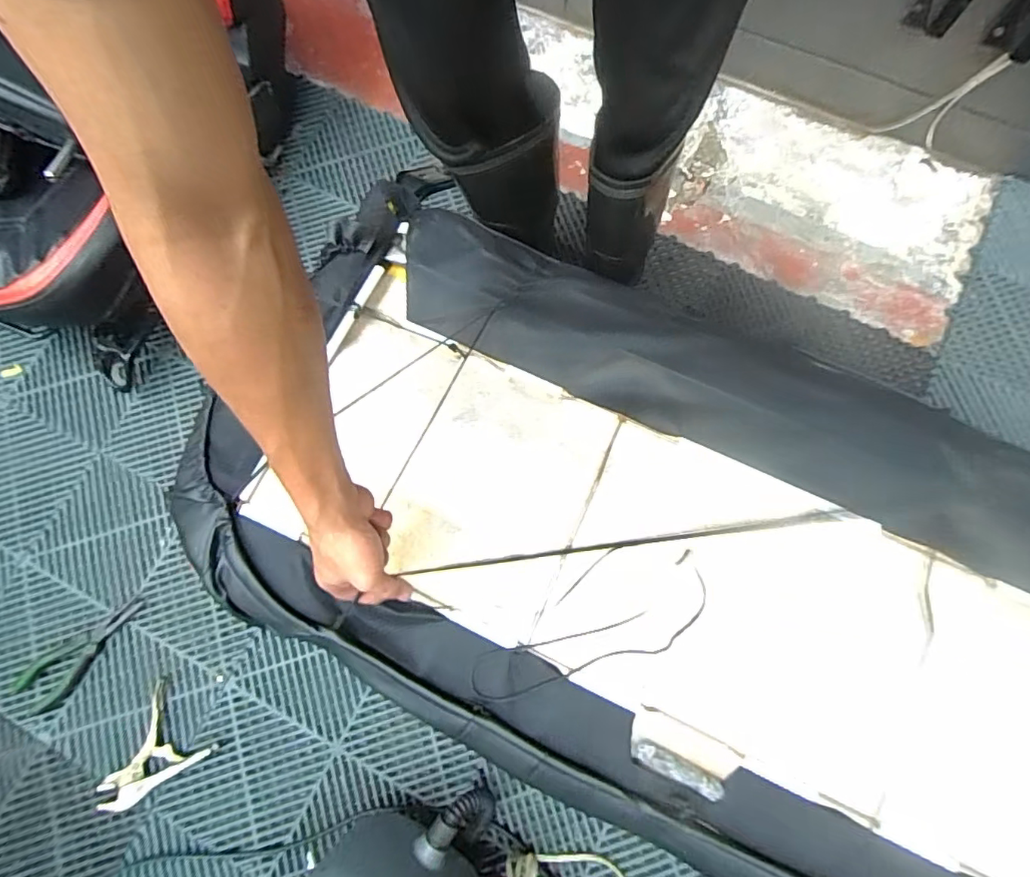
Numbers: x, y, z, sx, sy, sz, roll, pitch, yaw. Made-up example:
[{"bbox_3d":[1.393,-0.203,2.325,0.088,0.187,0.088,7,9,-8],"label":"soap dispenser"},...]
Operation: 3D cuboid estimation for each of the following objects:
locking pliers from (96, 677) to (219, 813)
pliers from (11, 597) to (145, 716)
[{"bbox_3d":[-0.548,0.454,0.787,0.164,0.024,0.130,-36,79,-7],"label":"locking pliers"},{"bbox_3d":[-0.658,0.333,0.819,0.209,0.016,0.074,-37,79,-7],"label":"pliers"}]

